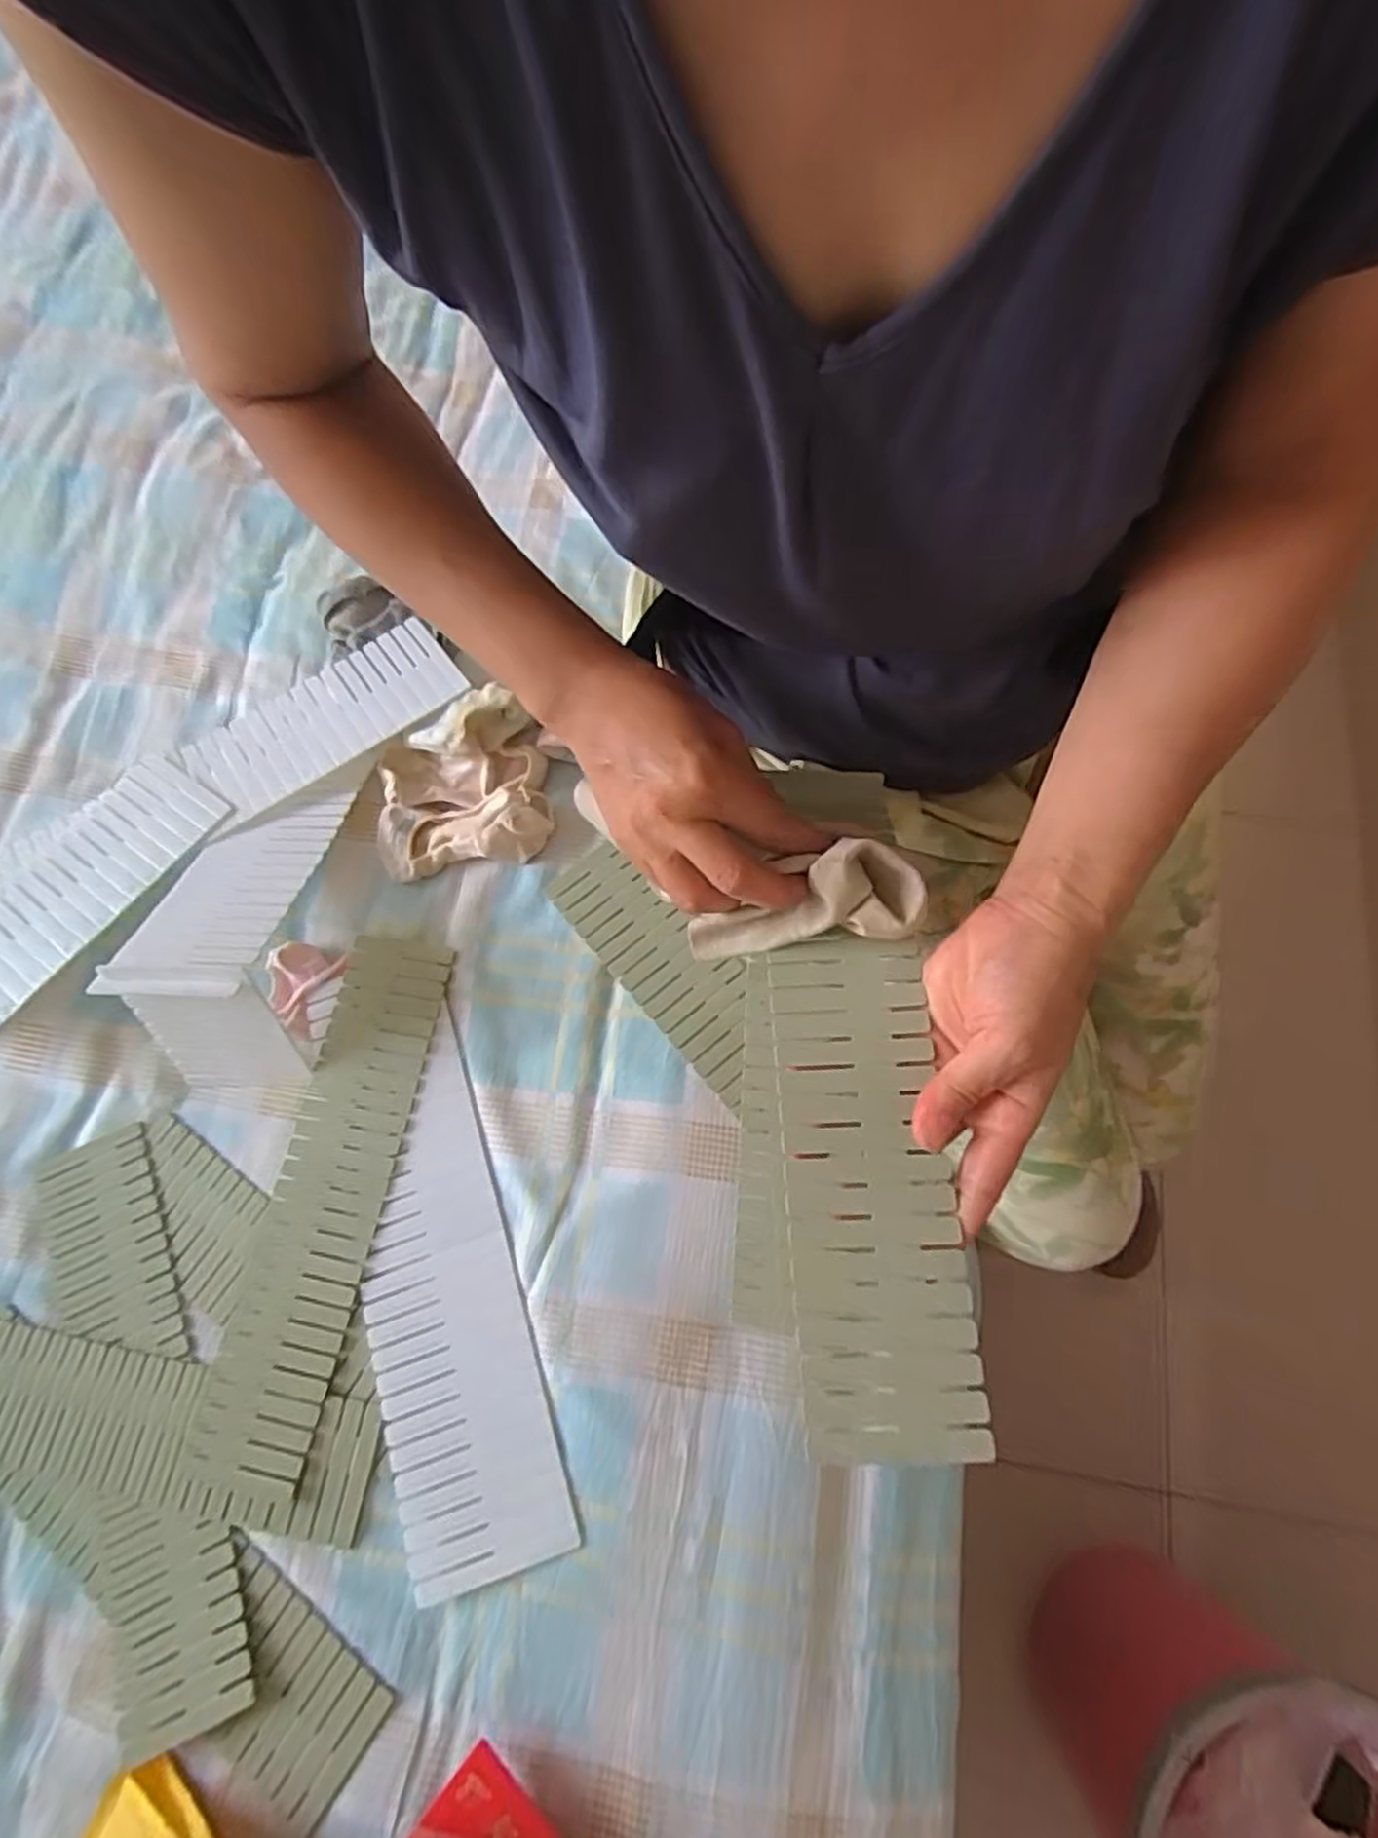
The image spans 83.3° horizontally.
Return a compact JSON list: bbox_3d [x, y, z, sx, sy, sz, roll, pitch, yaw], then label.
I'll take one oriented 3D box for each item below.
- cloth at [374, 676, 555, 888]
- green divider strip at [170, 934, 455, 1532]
[{"bbox_3d":[-0.166,-0.101,0.549,0.124,0.056,0.125,-7,71,0],"label":"cloth"},{"bbox_3d":[-0.223,0.171,0.475,0.073,0.007,0.330,10,71,5],"label":"green divider strip"}]

